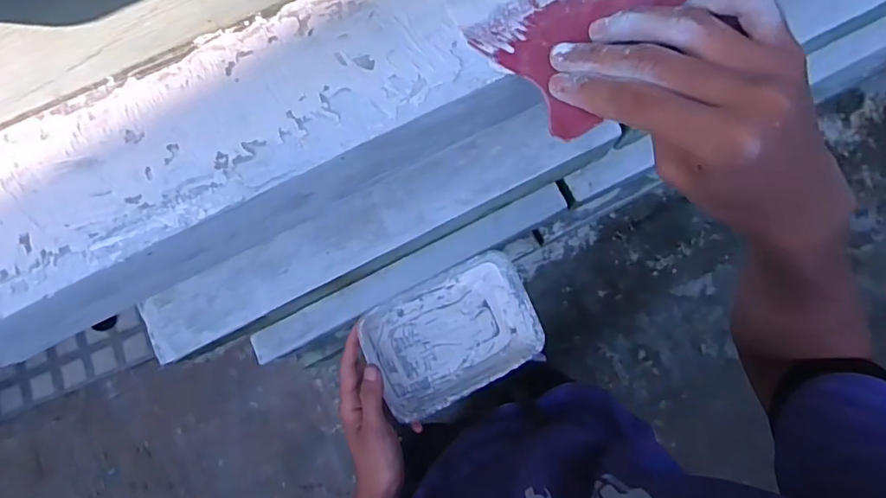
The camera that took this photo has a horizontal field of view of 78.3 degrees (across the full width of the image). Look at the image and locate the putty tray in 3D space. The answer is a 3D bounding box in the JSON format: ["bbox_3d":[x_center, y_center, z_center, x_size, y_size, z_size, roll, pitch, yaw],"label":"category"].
[{"bbox_3d":[0.011,0.085,0.553,0.165,0.052,0.117,-26,79,-4],"label":"putty tray"}]

